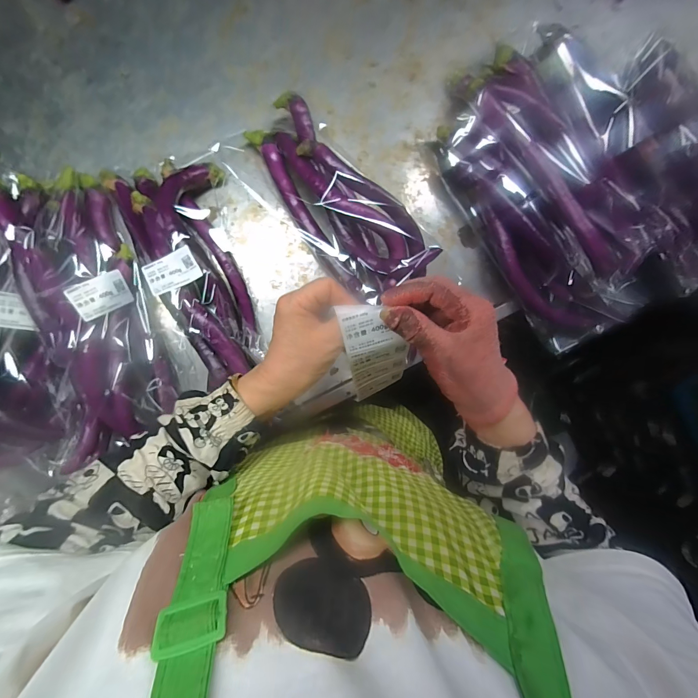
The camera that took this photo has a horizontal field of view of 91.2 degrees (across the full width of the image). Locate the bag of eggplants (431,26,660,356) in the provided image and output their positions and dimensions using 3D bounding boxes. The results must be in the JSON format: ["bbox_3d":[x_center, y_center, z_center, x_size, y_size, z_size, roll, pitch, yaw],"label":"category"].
[{"bbox_3d":[0.308,-0.230,0.504,0.241,0.081,0.417,-33,96,-8],"label":"bag of eggplants"}]

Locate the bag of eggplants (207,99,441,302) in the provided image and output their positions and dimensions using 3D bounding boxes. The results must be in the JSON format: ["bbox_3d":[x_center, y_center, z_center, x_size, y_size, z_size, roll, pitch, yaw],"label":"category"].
[{"bbox_3d":[-0.027,-0.196,0.448,0.115,0.078,0.293,-45,98,-6],"label":"bag of eggplants"}]

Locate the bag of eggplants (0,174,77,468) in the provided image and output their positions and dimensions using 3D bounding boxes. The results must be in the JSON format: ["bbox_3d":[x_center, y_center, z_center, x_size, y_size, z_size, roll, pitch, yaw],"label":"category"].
[{"bbox_3d":[-0.369,-0.020,0.391,0.114,0.088,0.319,10,89,-10],"label":"bag of eggplants"}]

